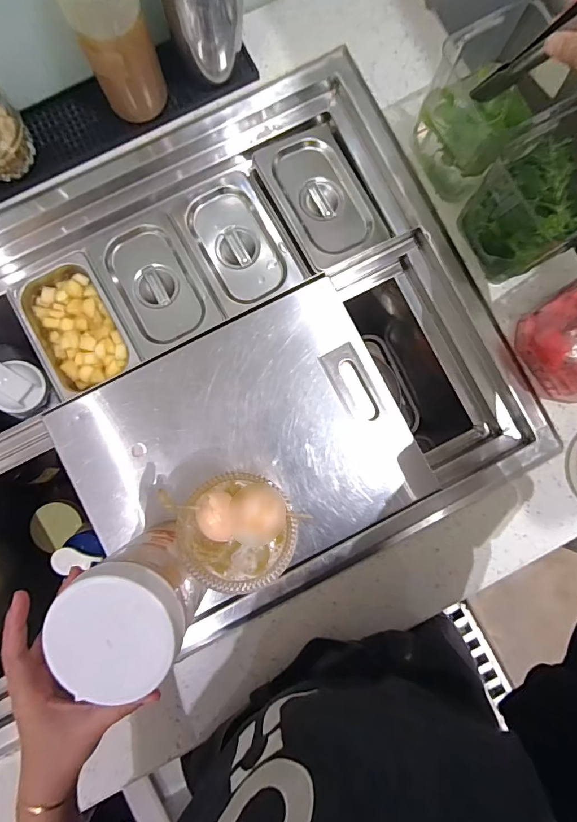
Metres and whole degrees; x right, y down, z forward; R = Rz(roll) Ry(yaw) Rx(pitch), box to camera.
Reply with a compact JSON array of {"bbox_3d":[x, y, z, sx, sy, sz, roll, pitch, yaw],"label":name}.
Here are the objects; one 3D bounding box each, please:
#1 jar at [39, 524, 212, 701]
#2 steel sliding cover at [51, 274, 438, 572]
[{"bbox_3d":[-0.121,0.154,0.327,0.093,0.093,0.085,0,86,-1],"label":"jar"},{"bbox_3d":[-0.050,0.044,0.458,0.347,0.016,0.265,-27,87,-3],"label":"steel sliding cover"}]

